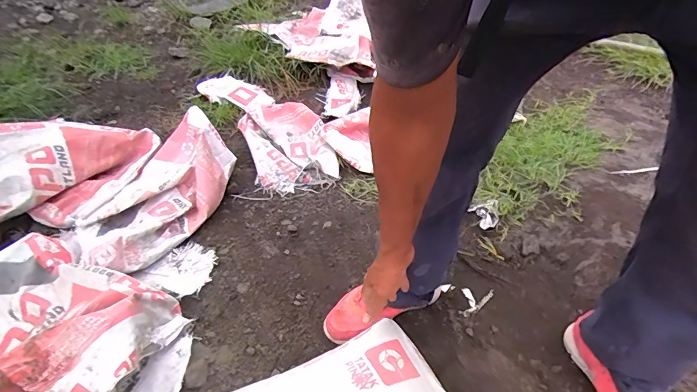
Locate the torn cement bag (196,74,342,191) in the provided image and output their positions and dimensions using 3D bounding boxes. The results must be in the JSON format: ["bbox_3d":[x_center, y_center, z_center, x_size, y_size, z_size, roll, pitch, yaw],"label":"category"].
[{"bbox_3d":[-0.292,-0.261,1.381,0.269,0.136,0.675,-24,45,-22],"label":"torn cement bag"}]

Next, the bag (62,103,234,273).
[{"bbox_3d":[-0.504,-0.016,1.029,0.251,0.185,0.477,19,47,21],"label":"bag"}]

